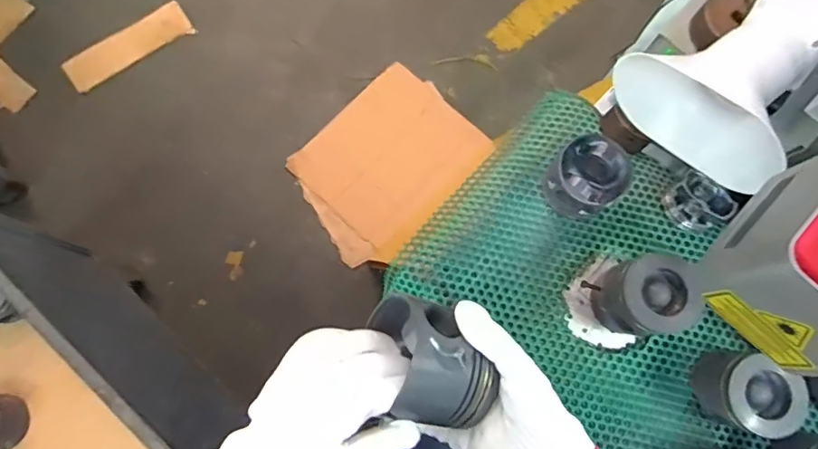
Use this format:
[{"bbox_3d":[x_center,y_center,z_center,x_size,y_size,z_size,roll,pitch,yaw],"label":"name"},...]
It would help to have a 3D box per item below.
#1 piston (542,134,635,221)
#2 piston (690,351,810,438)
[{"bbox_3d":[0.221,-0.059,0.663,0.090,0.076,0.091,1,77,-2],"label":"piston"},{"bbox_3d":[0.390,0.194,0.606,0.089,0.075,0.078,20,77,2],"label":"piston"}]

